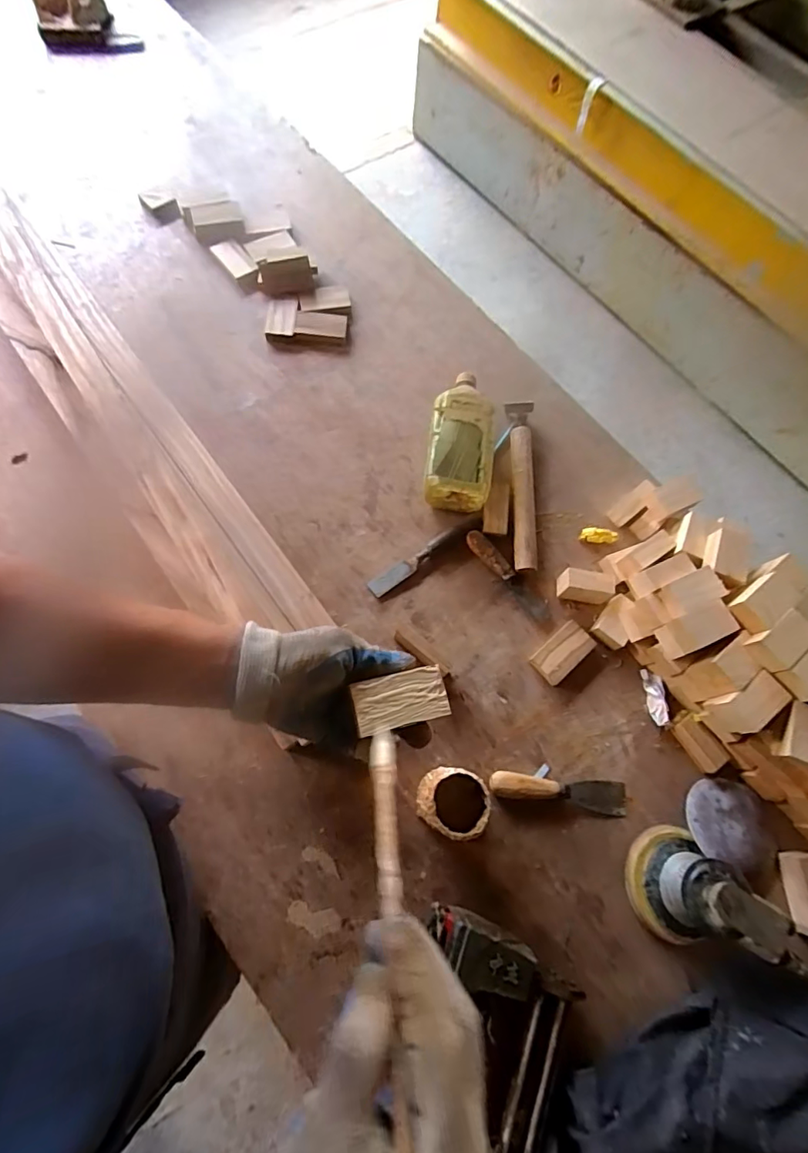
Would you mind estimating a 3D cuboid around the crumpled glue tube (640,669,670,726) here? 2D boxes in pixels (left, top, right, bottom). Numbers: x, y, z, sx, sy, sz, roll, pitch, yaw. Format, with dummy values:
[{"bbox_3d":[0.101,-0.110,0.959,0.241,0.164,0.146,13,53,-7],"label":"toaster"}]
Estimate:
[{"bbox_3d":[0.327,0.157,0.640,0.025,0.010,0.069,1,71,-5],"label":"crumpled glue tube"}]

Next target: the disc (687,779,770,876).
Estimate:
[{"bbox_3d":[0.390,0.294,0.592,0.096,0.008,0.097,20,56,3],"label":"disc"}]

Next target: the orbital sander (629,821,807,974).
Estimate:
[{"bbox_3d":[0.336,0.355,0.529,0.164,0.087,0.112,34,71,7],"label":"orbital sander"}]

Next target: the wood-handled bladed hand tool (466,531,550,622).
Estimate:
[{"bbox_3d":[0.145,-0.002,0.679,0.024,0.015,0.154,-40,79,-16],"label":"wood-handled bladed hand tool"}]

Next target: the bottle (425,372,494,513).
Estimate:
[{"bbox_3d":[0.081,-0.203,0.715,0.091,0.077,0.210,8,69,-2],"label":"bottle"}]

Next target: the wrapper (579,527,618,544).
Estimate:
[{"bbox_3d":[0.282,-0.059,0.714,0.052,0.013,0.023,8,70,-3],"label":"wrapper"}]

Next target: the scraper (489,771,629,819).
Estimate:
[{"bbox_3d":[0.187,0.256,0.587,0.168,0.022,0.036,9,70,-2],"label":"scraper"}]

